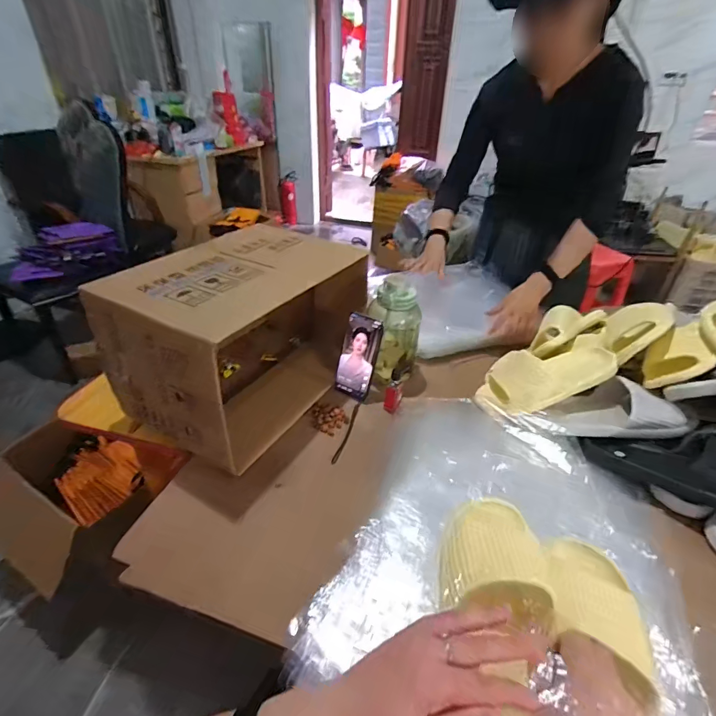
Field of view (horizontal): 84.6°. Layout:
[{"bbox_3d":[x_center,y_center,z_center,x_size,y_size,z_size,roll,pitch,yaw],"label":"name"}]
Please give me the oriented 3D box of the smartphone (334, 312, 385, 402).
[{"bbox_3d":[0.001,-0.001,0.747,0.072,0.155,0.014,20,17,21],"label":"smartphone"}]

